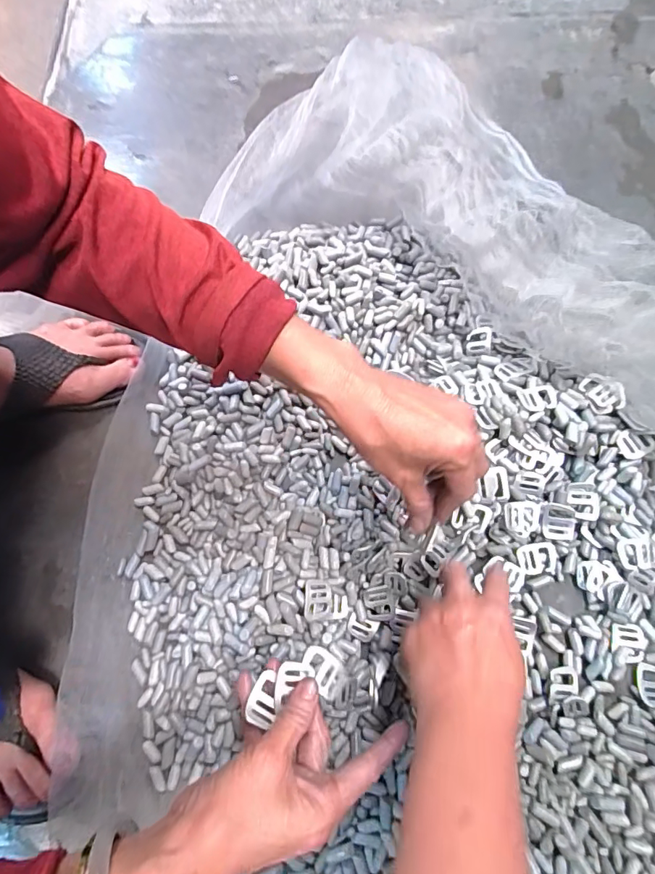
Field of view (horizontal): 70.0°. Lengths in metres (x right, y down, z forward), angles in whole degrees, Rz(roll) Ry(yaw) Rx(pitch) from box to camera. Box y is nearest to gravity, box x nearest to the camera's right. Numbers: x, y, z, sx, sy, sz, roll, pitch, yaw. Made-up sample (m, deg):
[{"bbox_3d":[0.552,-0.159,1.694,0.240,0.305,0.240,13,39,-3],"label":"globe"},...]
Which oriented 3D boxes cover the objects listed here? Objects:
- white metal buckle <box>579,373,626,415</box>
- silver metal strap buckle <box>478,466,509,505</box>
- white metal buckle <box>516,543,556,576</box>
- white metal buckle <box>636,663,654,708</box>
[{"bbox_3d":[0.245,-0.041,0.416,0.032,0.009,0.039,-29,74,-8],"label":"white metal buckle"},{"bbox_3d":[0.147,0.043,0.416,0.025,0.006,0.032,-9,81,15],"label":"silver metal strap buckle"},{"bbox_3d":[0.189,0.110,0.422,0.034,0.004,0.027,-9,80,3],"label":"white metal buckle"},{"bbox_3d":[0.272,0.208,0.390,0.024,0.004,0.031,8,72,2],"label":"white metal buckle"}]

